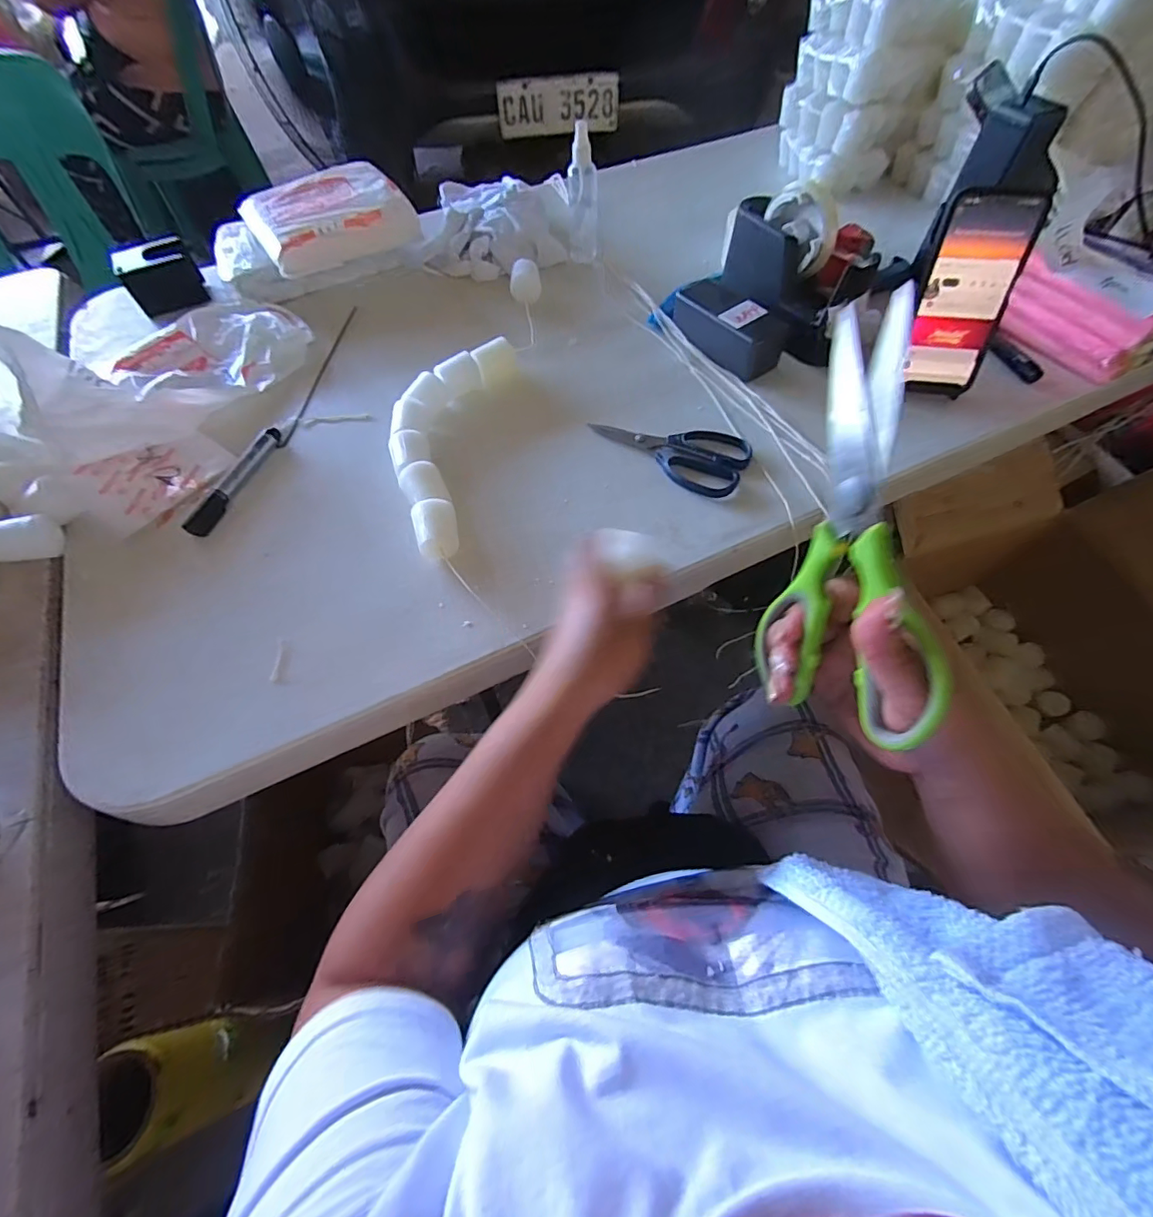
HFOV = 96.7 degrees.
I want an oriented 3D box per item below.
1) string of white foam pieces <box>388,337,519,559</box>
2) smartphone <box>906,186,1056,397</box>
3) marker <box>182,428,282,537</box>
[{"bbox_3d":[-0.136,-0.170,0.509,0.097,0.033,0.276,7,61,6],"label":"string of white foam pieces"},{"bbox_3d":[0.369,-0.294,0.488,0.081,0.165,0.011,6,33,11],"label":"smartphone"},{"bbox_3d":[-0.334,-0.126,0.503,0.018,0.018,0.135,15,62,10],"label":"marker"}]

